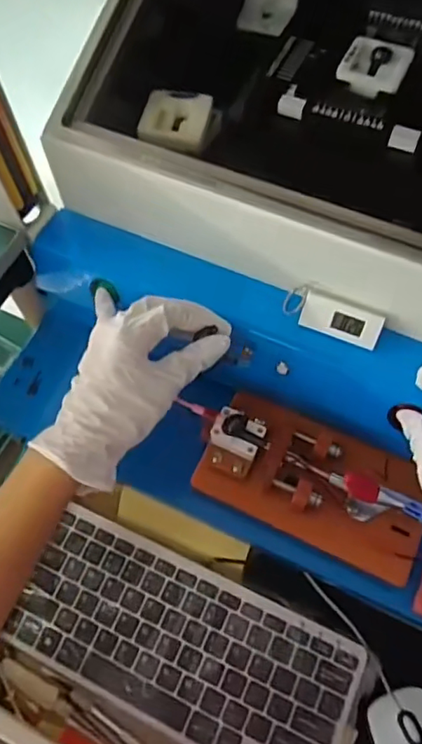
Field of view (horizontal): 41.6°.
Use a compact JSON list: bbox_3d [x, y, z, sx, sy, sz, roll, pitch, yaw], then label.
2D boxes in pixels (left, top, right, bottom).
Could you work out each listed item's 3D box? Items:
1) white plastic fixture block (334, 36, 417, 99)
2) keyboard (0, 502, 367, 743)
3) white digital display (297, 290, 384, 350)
[{"bbox_3d":[0.129,-0.242,0.441,0.051,0.010,0.057,23,67,13],"label":"white plastic fixture block"},{"bbox_3d":[-0.023,0.215,0.438,0.264,0.013,0.116,23,67,13],"label":"keyboard"},{"bbox_3d":[0.094,-0.037,0.399,0.056,0.027,0.013,23,23,12],"label":"white digital display"}]

